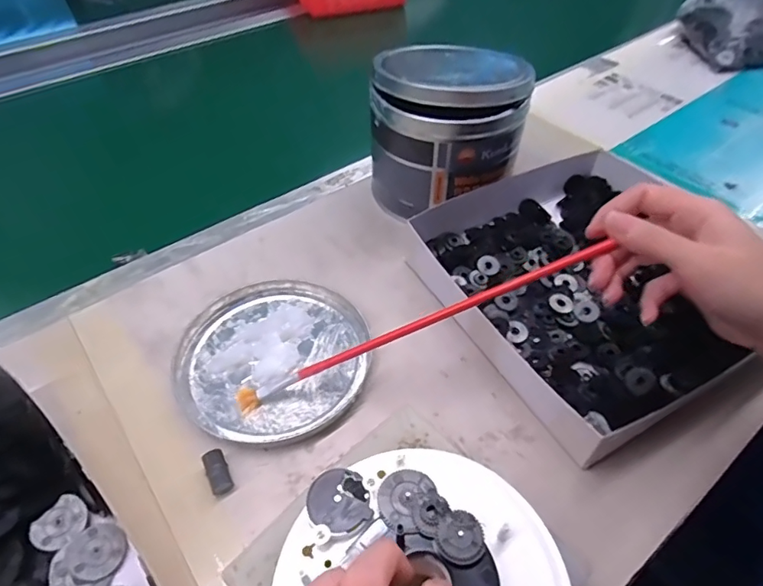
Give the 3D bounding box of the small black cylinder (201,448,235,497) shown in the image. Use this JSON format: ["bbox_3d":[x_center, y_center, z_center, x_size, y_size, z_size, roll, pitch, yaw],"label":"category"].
[{"bbox_3d":[-0.093,0.103,0.284,0.012,0.010,0.025,-24,53,-19],"label":"small black cylinder"}]

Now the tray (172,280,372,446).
[{"bbox_3d":[-0.071,0.041,0.339,0.125,0.008,0.124,27,54,23],"label":"tray"}]

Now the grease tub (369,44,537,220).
[{"bbox_3d":[0.056,-0.136,0.424,0.119,0.120,0.119,0,49,0],"label":"grease tub"}]

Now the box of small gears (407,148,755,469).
[{"bbox_3d":[0.148,-0.018,0.375,0.221,0.035,0.222,-26,53,-20],"label":"box of small gears"}]

